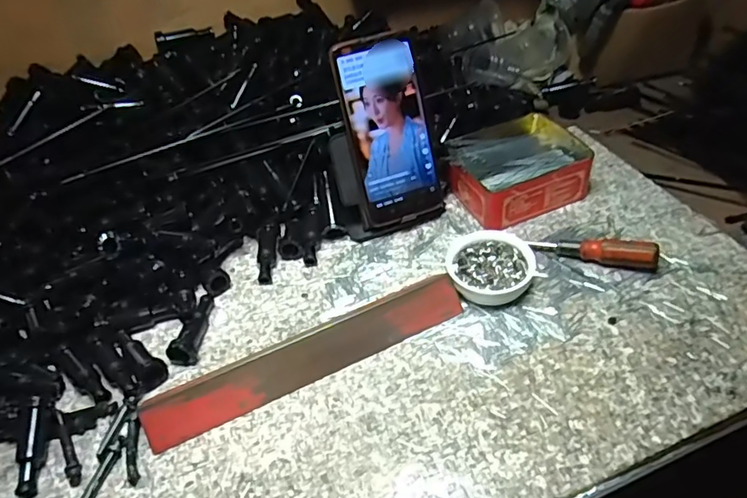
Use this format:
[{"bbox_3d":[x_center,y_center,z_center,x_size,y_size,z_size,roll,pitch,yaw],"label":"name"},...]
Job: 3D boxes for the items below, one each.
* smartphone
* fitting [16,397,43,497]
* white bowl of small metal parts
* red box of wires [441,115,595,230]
[{"bbox_3d":[0.016,-0.108,0.498,0.078,0.165,0.006,-19,20,-10],"label":"smartphone"},{"bbox_3d":[-0.248,0.143,0.390,0.013,0.014,0.067,-11,63,-4],"label":"fitting"},{"bbox_3d":[0.098,0.017,0.467,0.070,0.028,0.073,-4,43,4],"label":"white bowl of small metal parts"},{"bbox_3d":[0.141,-0.083,0.551,0.126,0.050,0.110,-20,44,-13],"label":"red box of wires"}]

